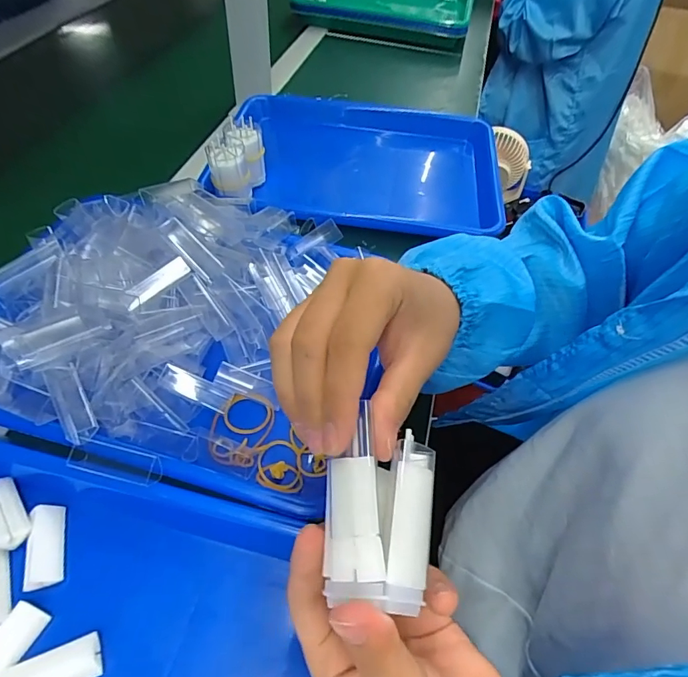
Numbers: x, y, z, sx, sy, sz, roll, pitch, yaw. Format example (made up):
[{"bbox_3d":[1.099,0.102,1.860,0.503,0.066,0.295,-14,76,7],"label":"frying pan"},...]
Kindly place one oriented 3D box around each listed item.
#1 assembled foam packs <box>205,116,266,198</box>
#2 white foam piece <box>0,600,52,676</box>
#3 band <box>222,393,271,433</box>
[{"bbox_3d":[-0.114,-0.192,0.494,0.040,0.057,0.080,14,52,7],"label":"assembled foam packs"},{"bbox_3d":[-0.181,0.165,0.241,0.018,0.010,0.045,21,53,11],"label":"white foam piece"},{"bbox_3d":[-0.072,0.058,0.347,0.035,0.005,0.031,9,59,-5],"label":"band"}]

